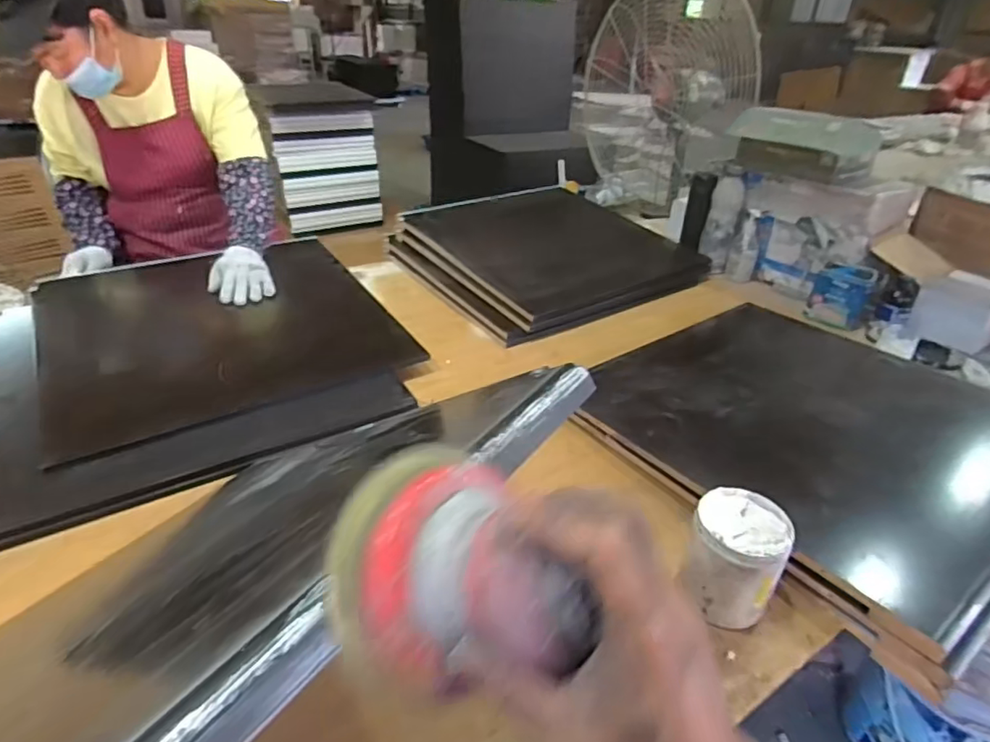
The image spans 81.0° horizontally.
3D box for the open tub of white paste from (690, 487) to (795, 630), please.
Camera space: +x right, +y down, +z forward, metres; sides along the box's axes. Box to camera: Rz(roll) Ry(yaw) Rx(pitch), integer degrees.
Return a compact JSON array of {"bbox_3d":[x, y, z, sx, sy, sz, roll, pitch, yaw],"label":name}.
[{"bbox_3d":[0.267,0.214,0.651,0.095,0.124,0.102,2,33,-1],"label":"open tub of white paste"}]

